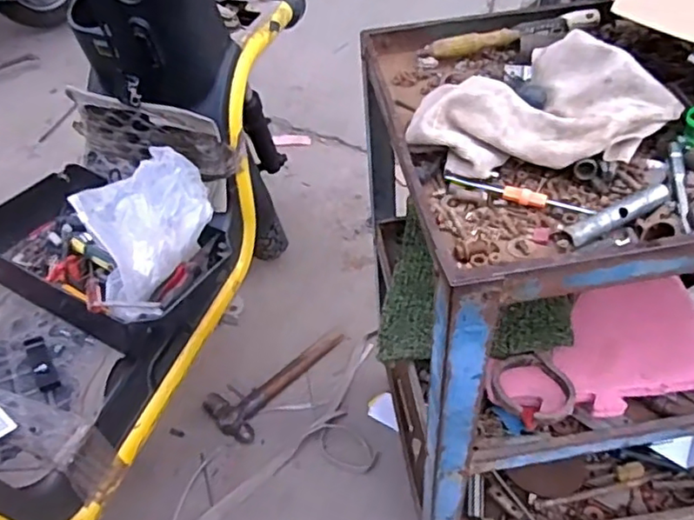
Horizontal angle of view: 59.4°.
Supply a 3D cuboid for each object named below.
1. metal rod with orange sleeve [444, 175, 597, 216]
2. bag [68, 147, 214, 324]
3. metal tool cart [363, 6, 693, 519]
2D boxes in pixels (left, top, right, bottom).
[{"bbox_3d":[0.152,-0.059,0.543,0.130,0.013,0.011,18,47,16],"label":"metal rod with orange sleeve"},{"bbox_3d":[-0.259,-0.039,0.804,0.101,0.132,0.198,19,47,17],"label":"bag"},{"bbox_3d":[0.374,0.044,0.807,0.661,0.669,0.397,-5,45,-6],"label":"metal tool cart"}]

